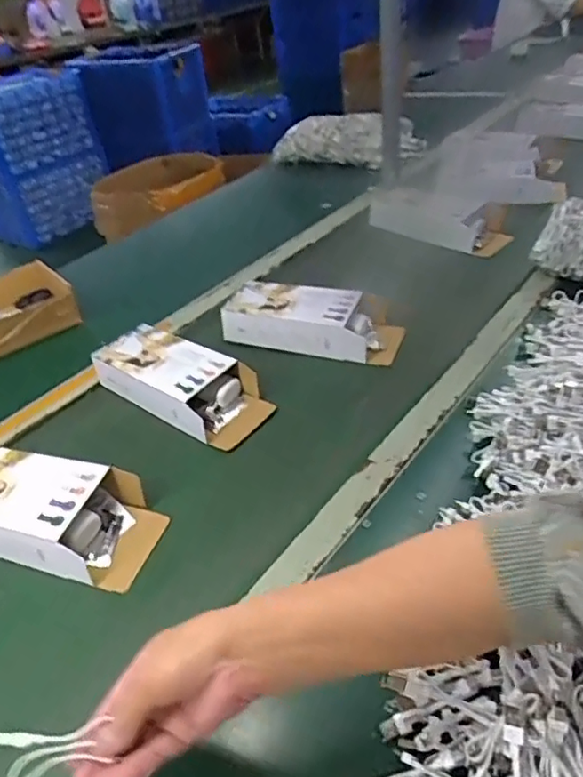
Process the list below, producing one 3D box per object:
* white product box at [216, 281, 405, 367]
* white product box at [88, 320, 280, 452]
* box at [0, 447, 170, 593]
[{"bbox_3d":[0.031,-0.098,0.855,0.264,0.058,0.111,8,42,18],"label":"white product box"},{"bbox_3d":[-0.147,-0.007,0.772,0.248,0.068,0.102,20,47,29],"label":"white product box"},{"bbox_3d":[-0.274,0.127,0.621,0.236,0.053,0.109,9,42,18],"label":"box"}]

